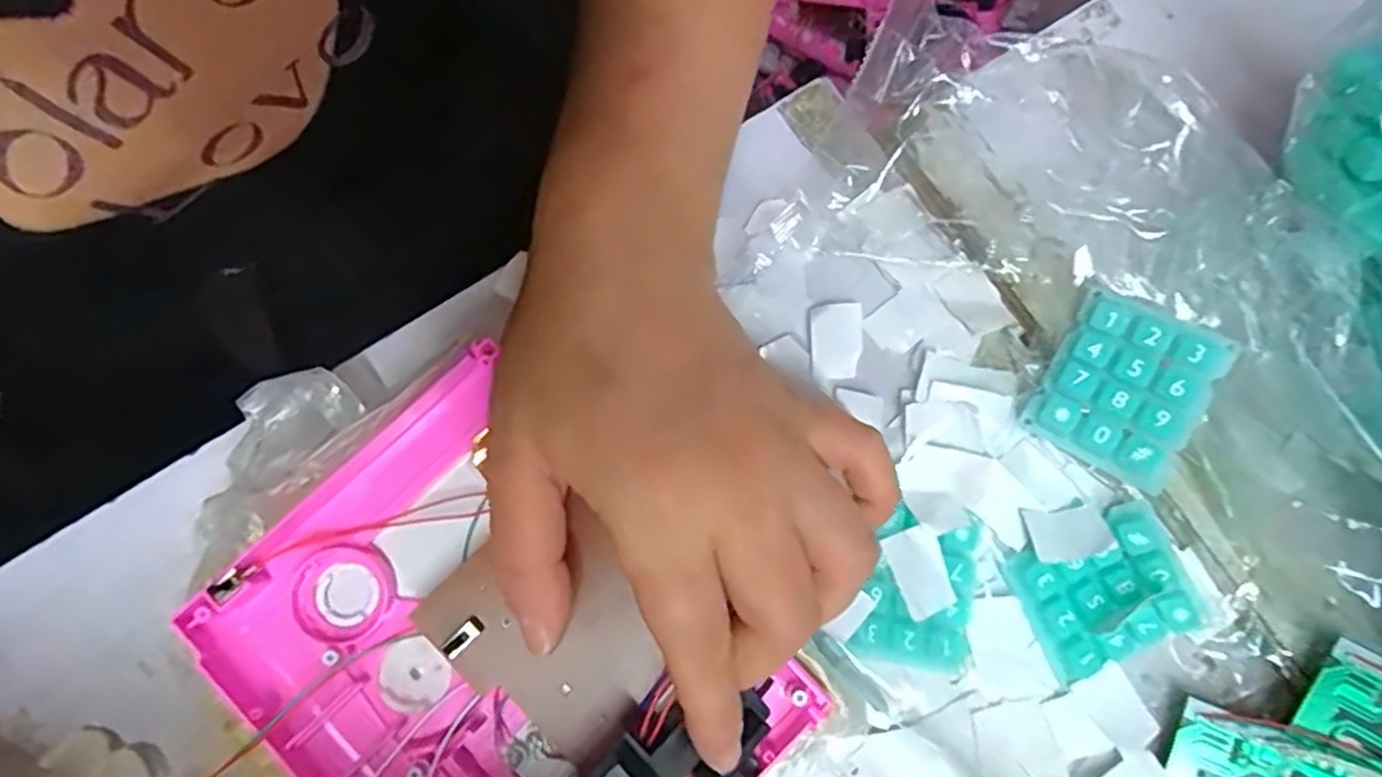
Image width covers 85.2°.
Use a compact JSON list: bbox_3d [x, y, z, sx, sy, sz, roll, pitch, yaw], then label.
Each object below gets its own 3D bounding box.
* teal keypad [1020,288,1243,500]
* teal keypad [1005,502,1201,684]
[{"bbox_3d":[0.153,0.000,0.263,0.049,0.012,0.056,29,95,19],"label":"teal keypad"},{"bbox_3d":[0.148,0.073,0.269,0.055,0.011,0.045,-26,79,-5],"label":"teal keypad"}]

